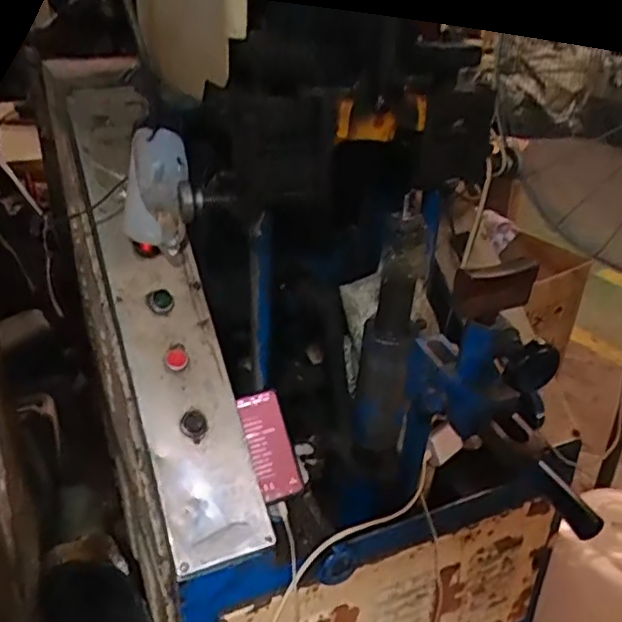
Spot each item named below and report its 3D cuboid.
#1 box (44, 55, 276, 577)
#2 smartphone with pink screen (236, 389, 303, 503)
[{"bbox_3d":[-0.223,-0.041,0.877,0.140,0.079,0.767,-15,73,-20],"label":"box"},{"bbox_3d":[-0.059,0.192,0.903,0.060,0.149,0.014,-16,-8,-6],"label":"smartphone with pink screen"}]

